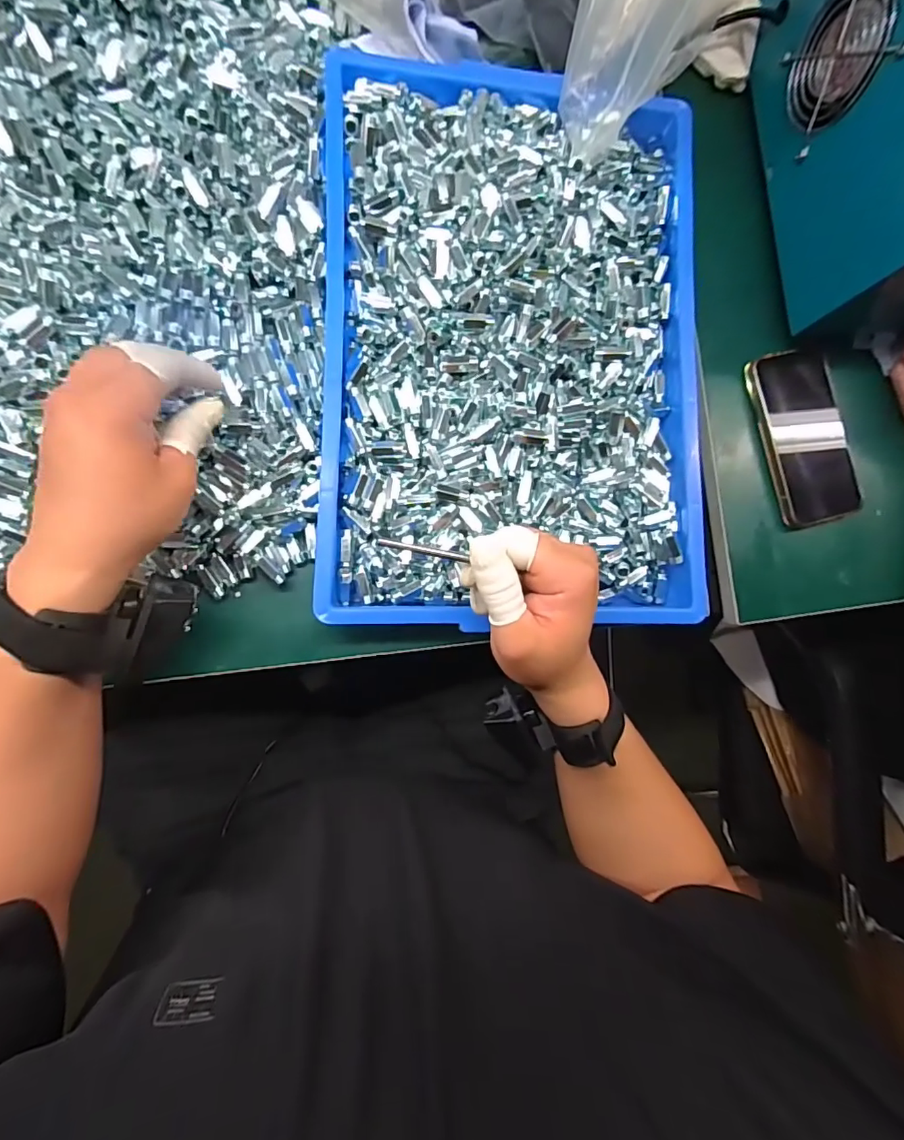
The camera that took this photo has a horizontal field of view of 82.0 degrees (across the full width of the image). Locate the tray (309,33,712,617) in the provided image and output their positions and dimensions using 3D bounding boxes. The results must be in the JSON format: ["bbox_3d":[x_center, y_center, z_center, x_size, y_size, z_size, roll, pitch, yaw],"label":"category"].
[{"bbox_3d":[0.048,-0.172,0.403,0.282,0.043,0.421,1,87,-8],"label":"tray"}]

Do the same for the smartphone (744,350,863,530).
[{"bbox_3d":[0.314,-0.118,0.460,0.080,0.011,0.152,-12,89,-9],"label":"smartphone"}]

